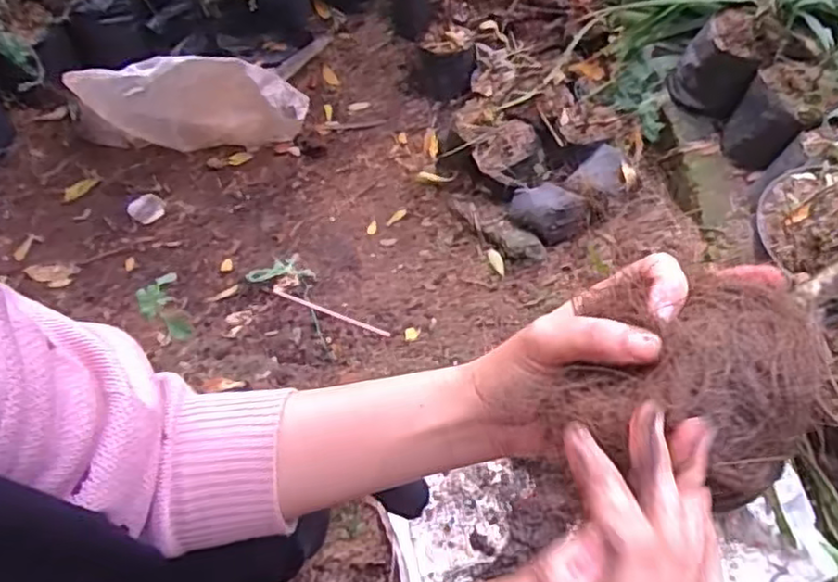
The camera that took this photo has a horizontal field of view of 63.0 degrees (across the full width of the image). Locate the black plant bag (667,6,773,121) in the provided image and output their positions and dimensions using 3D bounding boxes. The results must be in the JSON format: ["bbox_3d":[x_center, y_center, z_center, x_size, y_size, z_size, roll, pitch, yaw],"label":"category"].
[{"bbox_3d":[0.487,-0.373,1.104,0.118,0.136,0.120,33,73,12],"label":"black plant bag"}]

